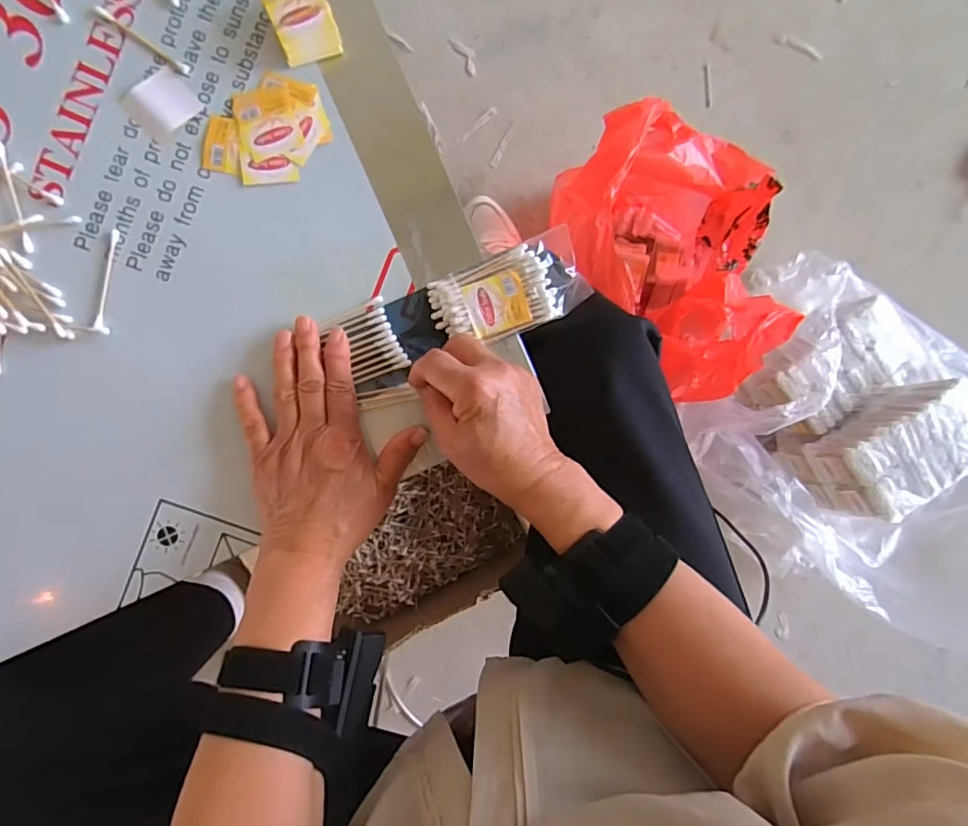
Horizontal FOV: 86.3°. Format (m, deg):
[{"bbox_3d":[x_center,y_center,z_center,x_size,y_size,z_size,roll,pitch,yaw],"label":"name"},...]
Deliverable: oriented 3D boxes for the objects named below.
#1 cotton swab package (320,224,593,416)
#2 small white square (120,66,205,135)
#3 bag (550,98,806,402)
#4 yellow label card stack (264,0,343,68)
[{"bbox_3d":[-0.015,-0.072,0.383,0.183,0.014,0.072,-23,94,3],"label":"cotton swab package"},{"bbox_3d":[-0.229,-0.222,0.367,0.042,0.004,0.040,-40,95,-4],"label":"small white square"},{"bbox_3d":[0.248,-0.196,0.720,0.296,0.246,0.342,0,91,-5],"label":"bag"},{"bbox_3d":[-0.129,-0.279,0.366,0.041,0.023,0.051,-21,94,-6],"label":"yellow label card stack"}]

